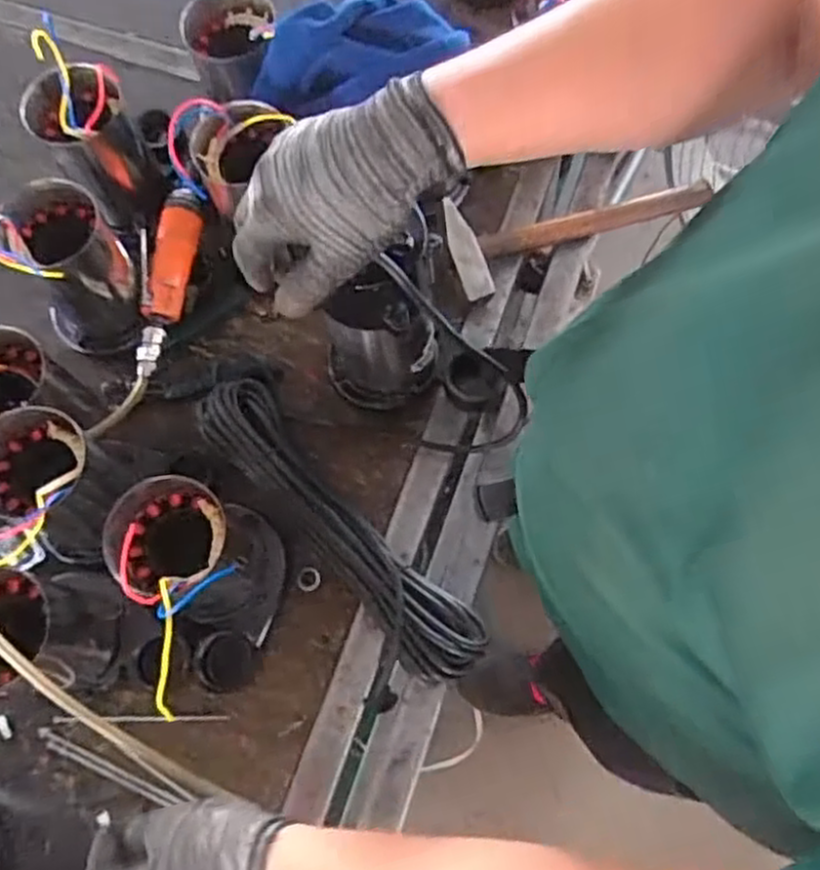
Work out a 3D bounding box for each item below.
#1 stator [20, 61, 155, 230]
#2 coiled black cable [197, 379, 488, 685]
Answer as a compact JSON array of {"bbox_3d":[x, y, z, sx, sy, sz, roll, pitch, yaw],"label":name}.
[{"bbox_3d":[-0.319,-0.294,0.768,0.096,0.132,0.097,-27,73,-8],"label":"stator"},{"bbox_3d":[-0.074,0.081,0.715,0.080,0.045,0.360,-42,76,-12],"label":"coiled black cable"}]

